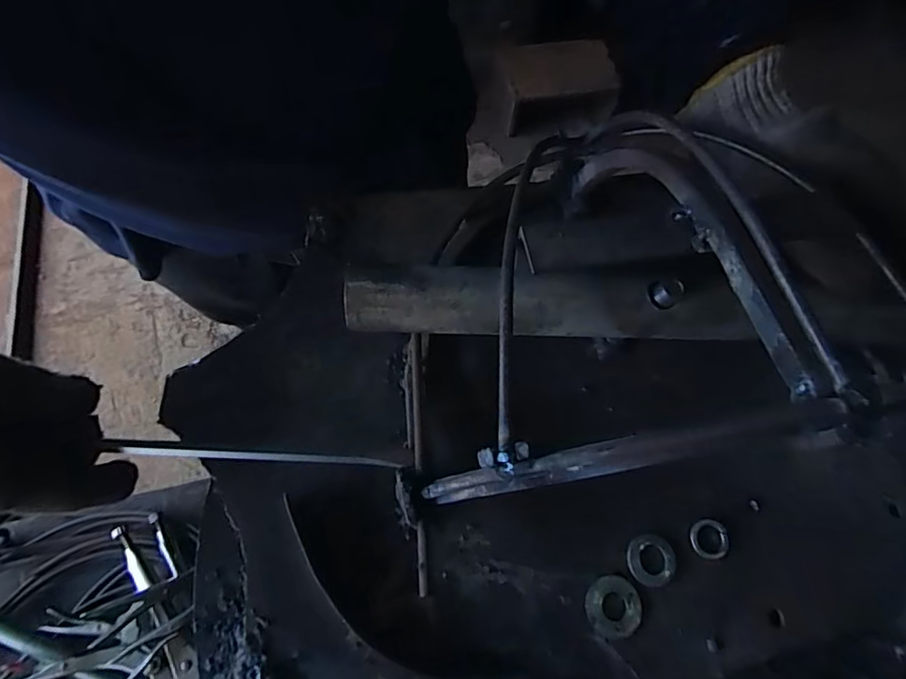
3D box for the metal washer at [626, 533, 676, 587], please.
[{"bbox_3d":[0.098,0.108,0.258,0.025,0.004,0.024,1,66,-5],"label":"metal washer"}]

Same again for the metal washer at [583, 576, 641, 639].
[{"bbox_3d":[0.076,0.127,0.249,0.027,0.004,0.026,1,66,-4],"label":"metal washer"}]

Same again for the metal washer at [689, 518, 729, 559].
[{"bbox_3d":[0.130,0.101,0.265,0.021,0.004,0.019,27,66,7],"label":"metal washer"}]

